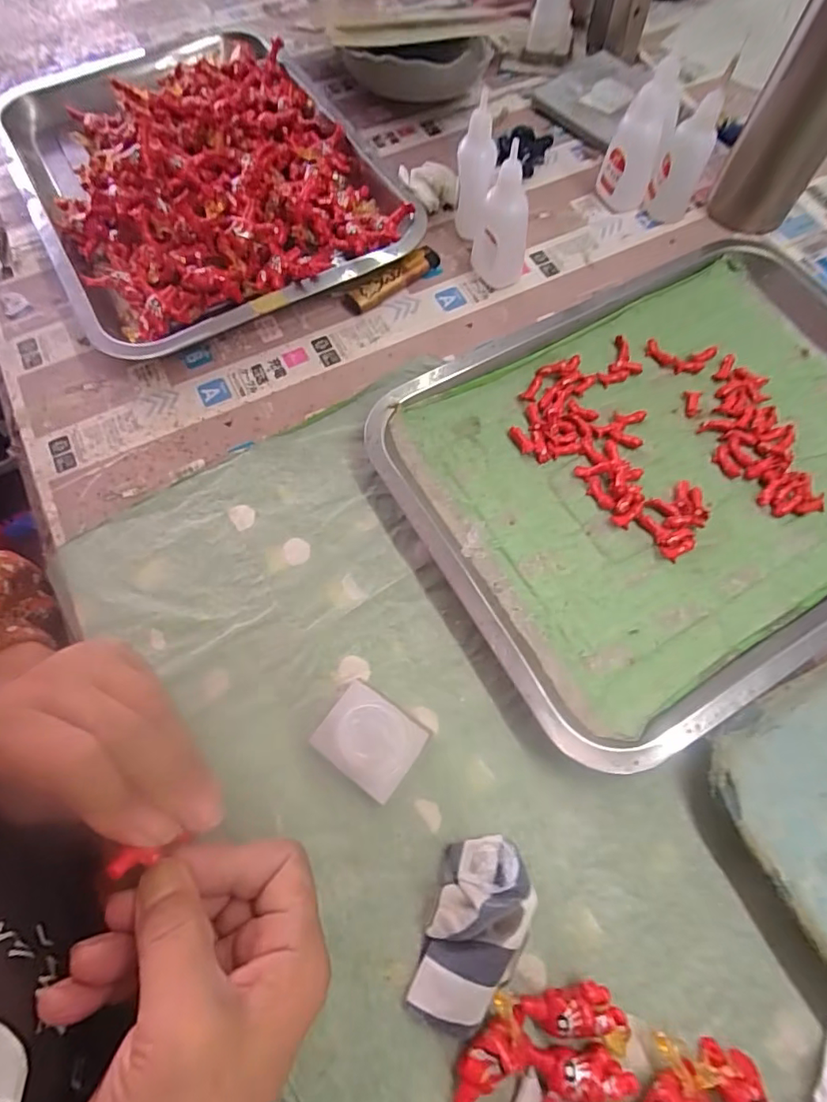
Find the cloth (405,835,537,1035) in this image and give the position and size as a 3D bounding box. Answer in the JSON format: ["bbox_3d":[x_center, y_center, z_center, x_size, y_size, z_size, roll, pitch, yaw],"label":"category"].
[{"bbox_3d":[0.028,0.171,0.234,0.040,0.027,0.074,17,69,8],"label":"cloth"}]

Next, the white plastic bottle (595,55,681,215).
[{"bbox_3d":[0.174,-0.317,0.406,0.043,0.082,0.036,29,71,12],"label":"white plastic bottle"}]

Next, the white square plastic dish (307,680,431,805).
[{"bbox_3d":[-0.023,0.098,0.273,0.049,0.012,0.040,34,72,14],"label":"white square plastic dish"}]

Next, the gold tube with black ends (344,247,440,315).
[{"bbox_3d":[-0.015,-0.208,0.396,0.081,0.017,0.019,-32,71,-11],"label":"gold tube with black ends"}]

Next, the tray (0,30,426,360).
[{"bbox_3d":[-0.182,-0.316,0.424,0.257,0.051,0.356,-31,70,-11],"label":"tray"}]

